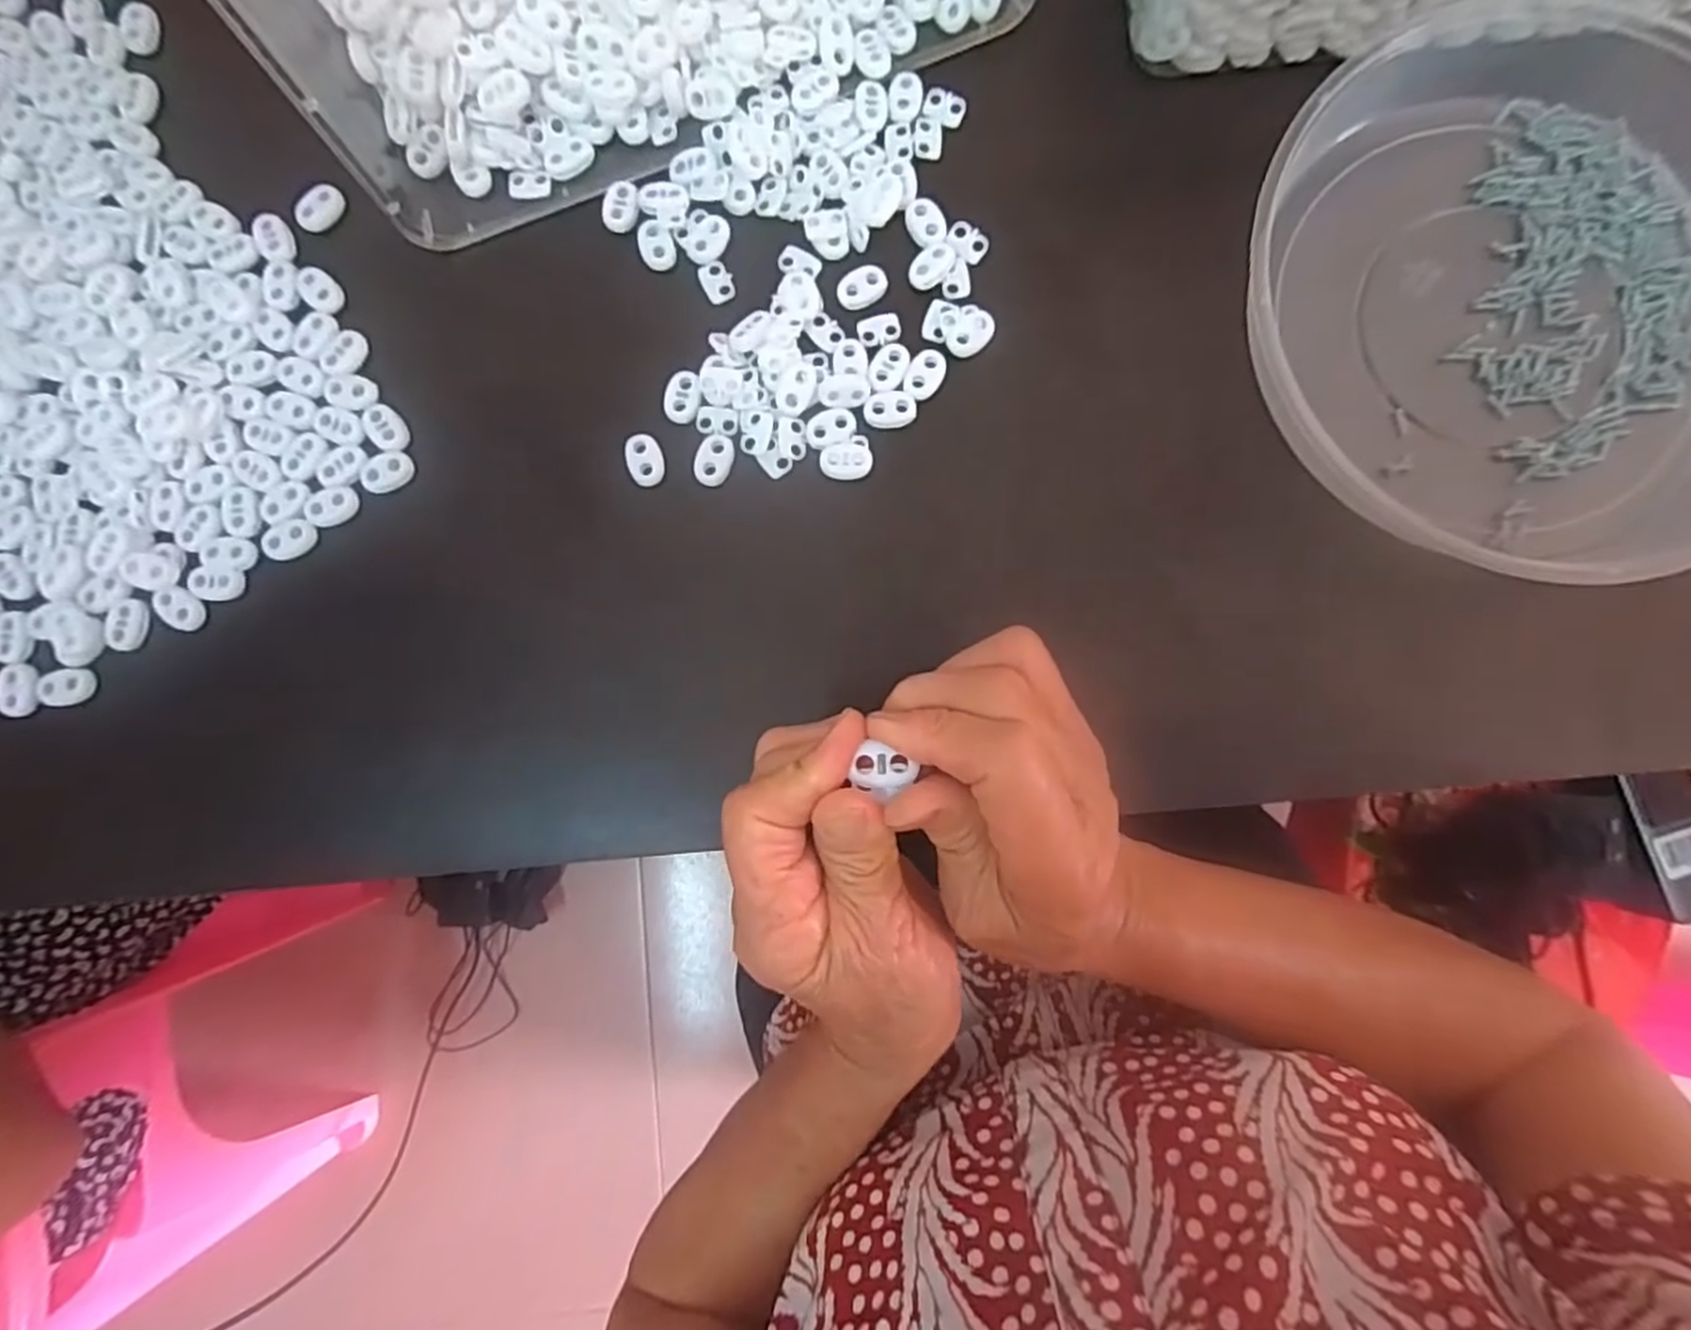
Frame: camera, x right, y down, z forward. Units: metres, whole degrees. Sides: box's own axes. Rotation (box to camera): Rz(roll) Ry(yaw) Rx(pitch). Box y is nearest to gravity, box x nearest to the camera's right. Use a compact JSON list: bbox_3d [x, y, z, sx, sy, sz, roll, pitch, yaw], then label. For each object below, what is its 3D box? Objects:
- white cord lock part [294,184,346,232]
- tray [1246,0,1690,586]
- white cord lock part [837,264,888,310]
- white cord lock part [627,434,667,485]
[{"bbox_3d":[-0.236,-0.205,0.338,0.014,0.005,0.022,39,87,3],"label":"white cord lock part"},{"bbox_3d":[0.287,-0.157,0.310,0.235,0.036,0.232,-45,87,-2],"label":"tray"},{"bbox_3d":[0.008,-0.166,0.331,0.023,0.004,0.015,-35,87,-2],"label":"white cord lock part"},{"bbox_3d":[-0.087,-0.089,0.326,0.015,0.004,0.022,-16,86,-1],"label":"white cord lock part"}]

